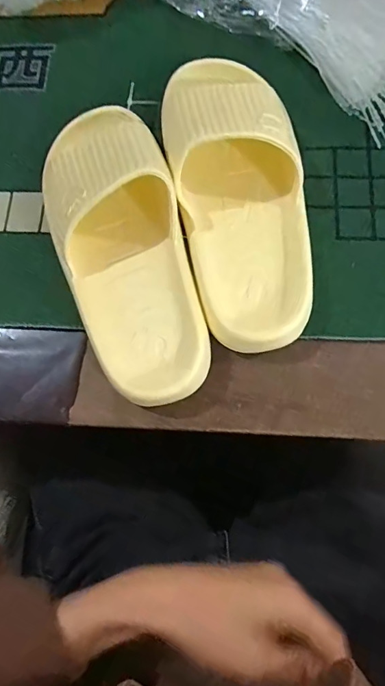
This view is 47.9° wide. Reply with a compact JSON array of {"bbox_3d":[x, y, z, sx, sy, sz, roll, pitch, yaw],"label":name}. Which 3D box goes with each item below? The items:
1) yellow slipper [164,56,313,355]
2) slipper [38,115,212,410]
[{"bbox_3d":[0.036,-0.117,0.330,0.101,0.056,0.245,-7,77,2],"label":"yellow slipper"},{"bbox_3d":[-0.058,-0.078,0.325,0.102,0.064,0.253,-15,77,0],"label":"slipper"}]

